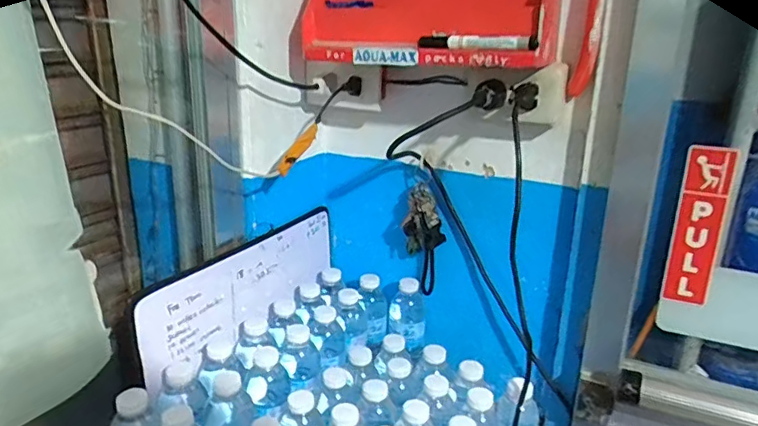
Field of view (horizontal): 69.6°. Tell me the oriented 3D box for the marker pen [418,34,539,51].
[{"bbox_3d":[0.111,-0.197,0.628,0.136,0.015,0.012,10,21,23],"label":"marker pen"}]

